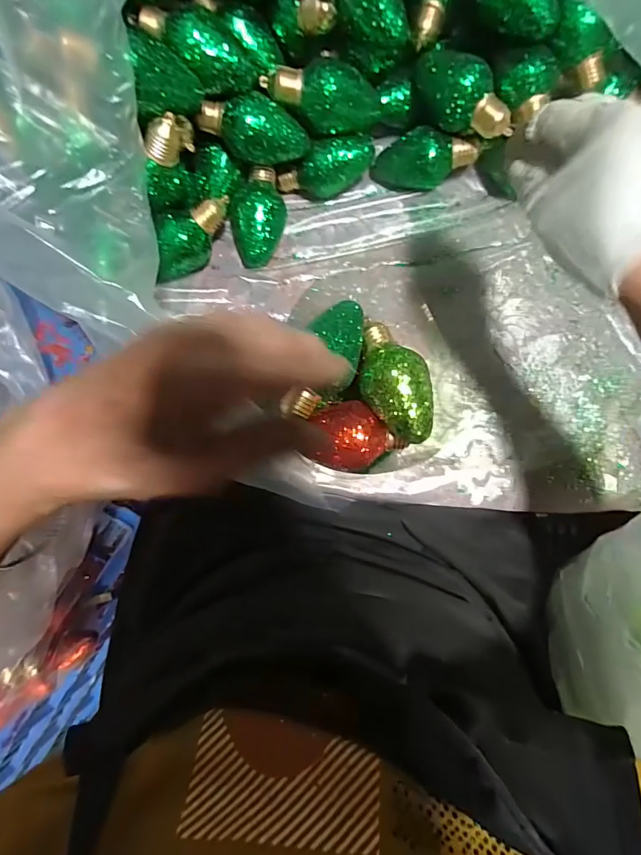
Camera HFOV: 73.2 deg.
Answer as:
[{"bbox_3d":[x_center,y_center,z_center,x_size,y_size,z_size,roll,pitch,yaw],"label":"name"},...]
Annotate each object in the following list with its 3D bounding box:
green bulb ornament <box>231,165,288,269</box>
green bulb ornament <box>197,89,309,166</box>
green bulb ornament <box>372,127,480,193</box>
[{"bbox_3d":[-0.058,-0.200,0.413,0.045,0.047,0.092,16,84,3],"label":"green bulb ornament"},{"bbox_3d":[-0.056,-0.256,0.377,0.092,0.050,0.041,11,85,3],"label":"green bulb ornament"},{"bbox_3d":[0.098,-0.254,0.416,0.094,0.048,0.046,-2,84,2],"label":"green bulb ornament"}]

